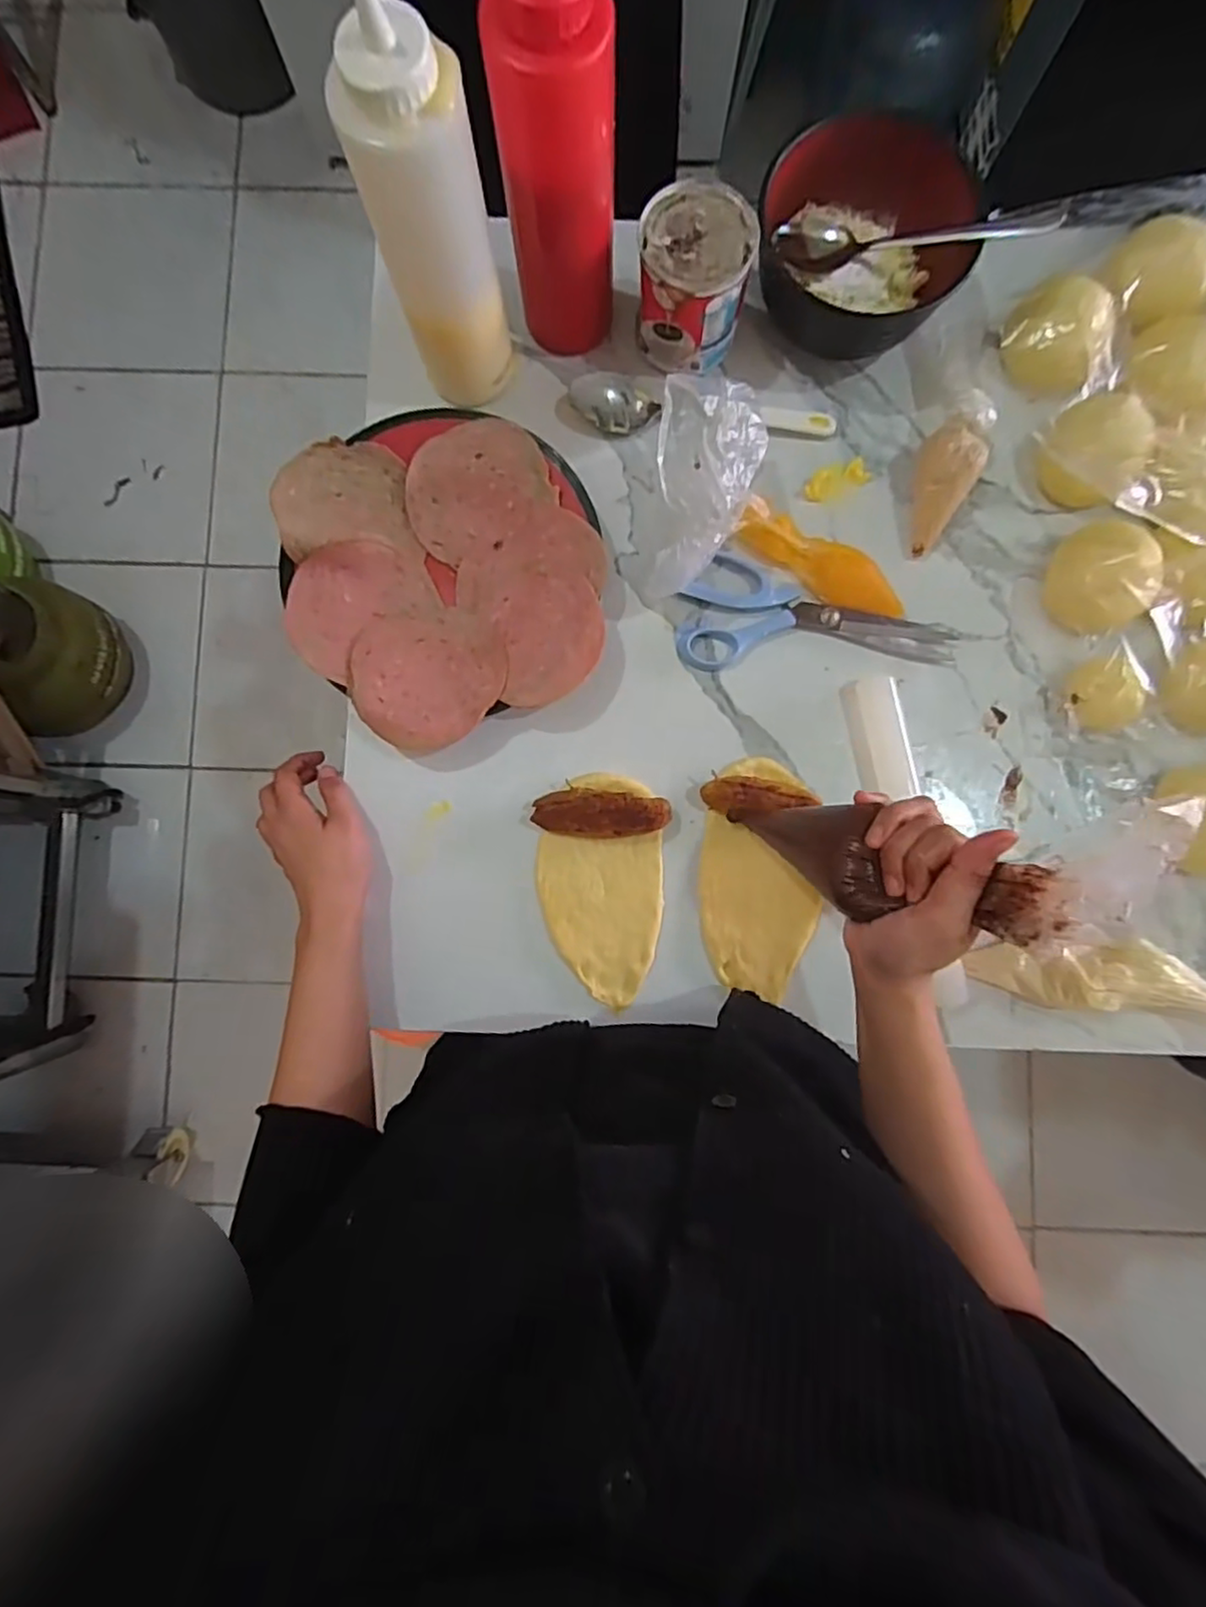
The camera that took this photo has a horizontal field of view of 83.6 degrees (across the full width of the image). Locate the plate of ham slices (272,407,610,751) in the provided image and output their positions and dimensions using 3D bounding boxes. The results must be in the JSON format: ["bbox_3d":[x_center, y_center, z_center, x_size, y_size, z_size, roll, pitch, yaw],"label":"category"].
[{"bbox_3d":[-0.108,-0.159,0.465,0.210,0.033,0.218,0,87,1],"label":"plate of ham slices"}]

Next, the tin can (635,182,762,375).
[{"bbox_3d":[0.060,-0.350,0.456,0.074,0.076,0.077,0,87,1],"label":"tin can"}]

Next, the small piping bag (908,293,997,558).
[{"bbox_3d":[0.242,-0.270,0.473,0.061,0.042,0.188,10,87,1],"label":"small piping bag"}]

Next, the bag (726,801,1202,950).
[{"bbox_3d":[0.159,0.027,0.362,0.050,0.224,0.066,12,86,-40],"label":"bag"}]

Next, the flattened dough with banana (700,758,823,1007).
[{"bbox_3d":[0.108,0.051,0.459,0.077,0.024,0.158,-1,87,1],"label":"flattened dough with banana"}]

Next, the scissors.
[{"bbox_3d":[0.151,-0.135,0.475,0.190,0.010,0.079,2,87,1],"label":"scissors"}]

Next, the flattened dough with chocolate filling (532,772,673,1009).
[{"bbox_3d":[-0.003,0.058,0.458,0.087,0.022,0.152,4,87,1],"label":"flattened dough with chocolate filling"}]

